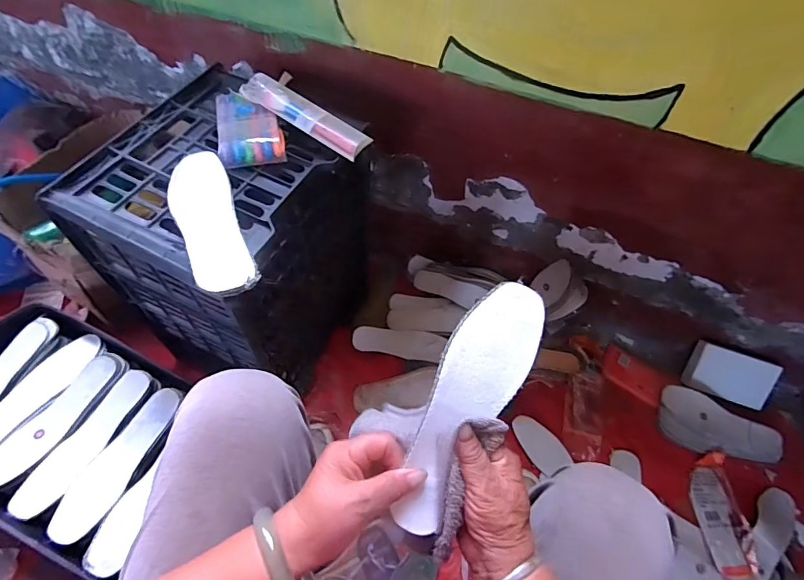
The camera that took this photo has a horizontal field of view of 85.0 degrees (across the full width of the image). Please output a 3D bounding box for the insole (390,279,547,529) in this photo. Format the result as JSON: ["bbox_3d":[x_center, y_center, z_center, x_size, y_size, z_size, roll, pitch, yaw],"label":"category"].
[{"bbox_3d":[0.056,0.090,0.366,0.067,0.019,0.217,26,77,12],"label":"insole"}]

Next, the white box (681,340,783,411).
[{"bbox_3d":[0.690,0.179,0.919,0.161,0.101,0.035,19,17,11],"label":"white box"}]

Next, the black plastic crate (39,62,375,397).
[{"bbox_3d":[-0.248,-0.055,0.751,0.285,0.462,0.334,24,58,11],"label":"black plastic crate"}]

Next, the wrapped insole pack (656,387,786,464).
[{"bbox_3d":[0.641,0.288,0.894,0.233,0.017,0.106,25,86,7],"label":"wrapped insole pack"}]

